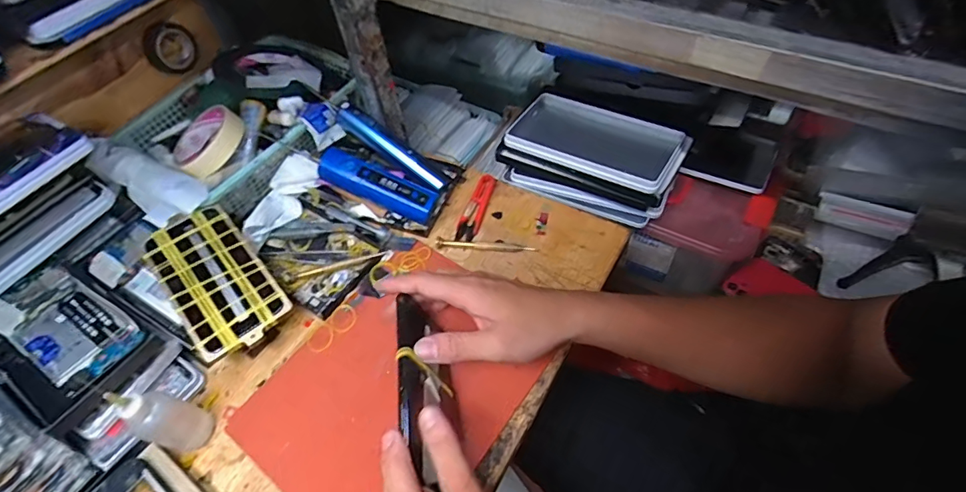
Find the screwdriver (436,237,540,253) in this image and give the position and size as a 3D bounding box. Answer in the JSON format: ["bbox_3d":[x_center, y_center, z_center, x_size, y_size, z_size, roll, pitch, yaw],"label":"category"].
[{"bbox_3d":[0.004,0.000,0.528,0.109,0.006,0.010,5,55,5],"label":"screwdriver"}]

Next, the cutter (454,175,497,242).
[{"bbox_3d":[-0.007,-0.045,0.563,0.023,0.010,0.094,16,57,16],"label":"cutter"}]

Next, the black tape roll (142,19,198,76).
[{"bbox_3d":[-0.373,-0.238,0.587,0.016,0.059,0.059,27,60,22],"label":"black tape roll"}]

